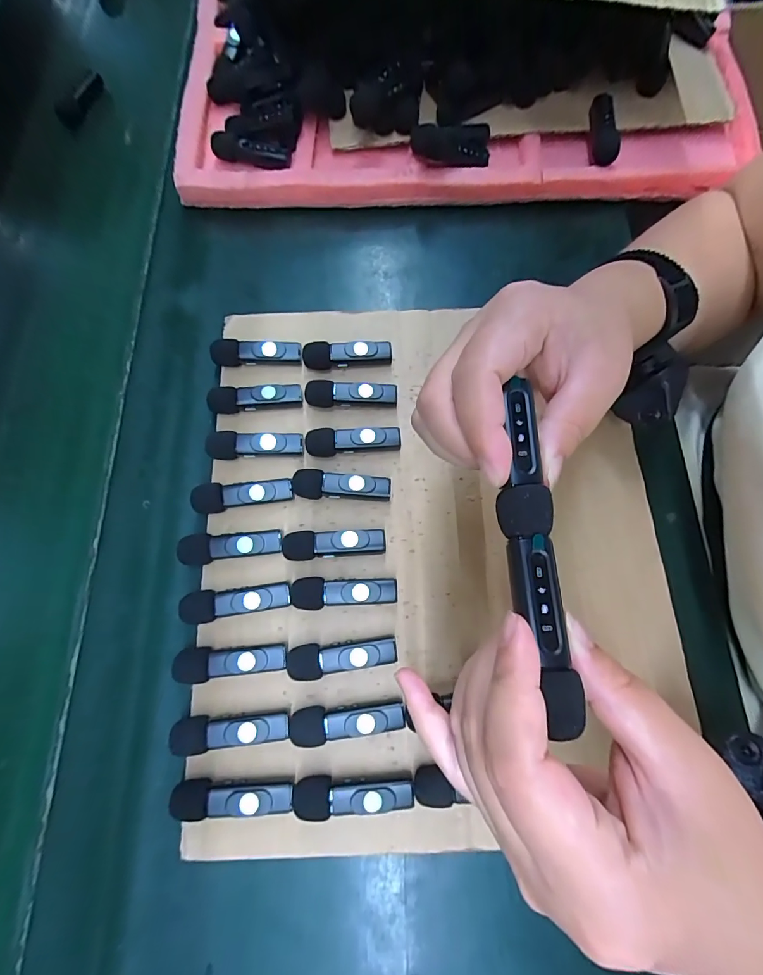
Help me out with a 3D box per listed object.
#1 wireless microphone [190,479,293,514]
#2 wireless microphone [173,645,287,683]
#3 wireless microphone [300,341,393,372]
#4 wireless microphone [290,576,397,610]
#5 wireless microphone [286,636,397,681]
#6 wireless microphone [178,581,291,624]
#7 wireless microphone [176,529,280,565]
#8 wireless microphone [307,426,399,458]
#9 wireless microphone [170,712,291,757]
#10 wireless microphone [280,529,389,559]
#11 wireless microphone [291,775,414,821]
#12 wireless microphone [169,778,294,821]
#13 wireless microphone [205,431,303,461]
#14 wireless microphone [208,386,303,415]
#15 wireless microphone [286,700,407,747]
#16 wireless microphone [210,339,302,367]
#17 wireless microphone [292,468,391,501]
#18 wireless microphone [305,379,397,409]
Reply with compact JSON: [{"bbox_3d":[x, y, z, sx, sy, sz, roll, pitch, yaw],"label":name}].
[{"bbox_3d":[-0.091,0.005,0.274,0.064,0.018,0.018,-8,74,-3],"label":"wireless microphone"},{"bbox_3d":[-0.088,0.104,0.246,0.063,0.017,0.019,-2,73,-1],"label":"wireless microphone"},{"bbox_3d":[-0.025,-0.099,0.305,0.064,0.016,0.016,-6,74,-2],"label":"wireless microphone"},{"bbox_3d":[-0.023,0.066,0.257,0.064,0.015,0.019,0,73,0],"label":"wireless microphone"},{"bbox_3d":[-0.023,0.101,0.246,0.064,0.016,0.019,-4,73,-1],"label":"wireless microphone"},{"bbox_3d":[-0.089,0.071,0.255,0.065,0.018,0.019,-6,74,-2],"label":"wireless microphone"},{"bbox_3d":[-0.096,0.039,0.265,0.062,0.017,0.019,-4,73,-1],"label":"wireless microphone"},{"bbox_3d":[-0.019,-0.032,0.285,0.064,0.017,0.018,-4,73,-1],"label":"wireless microphone"},{"bbox_3d":[-0.085,0.137,0.235,0.063,0.018,0.017,-5,73,-2],"label":"wireless microphone"},{"bbox_3d":[-0.030,0.037,0.265,0.065,0.017,0.018,-1,73,-1],"label":"wireless microphone"},{"bbox_3d":[-0.015,0.169,0.226,0.064,0.017,0.018,0,73,0],"label":"wireless microphone"},{"bbox_3d":[-0.080,0.169,0.226,0.063,0.018,0.015,0,73,0],"label":"wireless microphone"},{"bbox_3d":[-0.087,-0.029,0.284,0.063,0.017,0.017,-3,73,-1],"label":"wireless microphone"},{"bbox_3d":[-0.089,-0.063,0.294,0.063,0.014,0.017,-8,74,-3],"label":"wireless microphone"},{"bbox_3d":[-0.020,0.133,0.237,0.064,0.017,0.018,-7,74,-2],"label":"wireless microphone"},{"bbox_3d":[-0.092,-0.099,0.304,0.063,0.015,0.015,-3,73,-1],"label":"wireless microphone"},{"bbox_3d":[-0.026,-0.001,0.277,0.064,0.016,0.019,2,73,0],"label":"wireless microphone"},{"bbox_3d":[-0.022,-0.065,0.296,0.064,0.016,0.016,2,73,1],"label":"wireless microphone"}]

